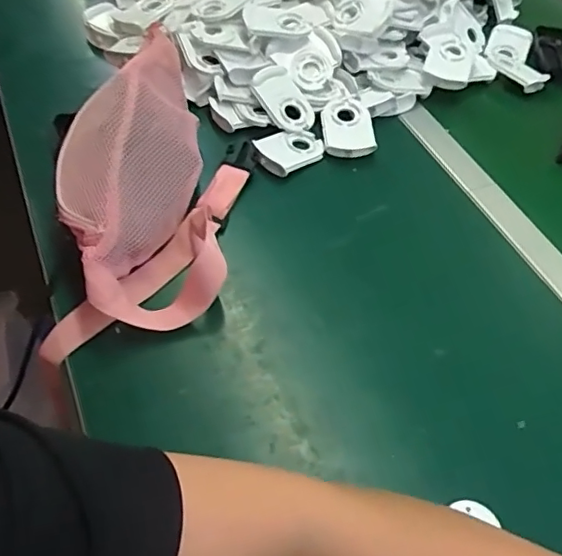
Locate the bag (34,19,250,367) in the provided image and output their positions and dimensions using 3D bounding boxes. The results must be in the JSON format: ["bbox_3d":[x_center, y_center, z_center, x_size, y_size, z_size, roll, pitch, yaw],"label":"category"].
[{"bbox_3d":[-0.125,-0.099,0.544,0.168,0.100,0.344,1,52,-6],"label":"bag"}]

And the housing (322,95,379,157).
[{"bbox_3d":[0.079,-0.179,0.676,0.059,0.027,0.083,-2,52,-7],"label":"housing"}]

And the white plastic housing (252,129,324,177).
[{"bbox_3d":[0.012,-0.147,0.637,0.088,0.019,0.055,-36,63,-28],"label":"white plastic housing"}]

